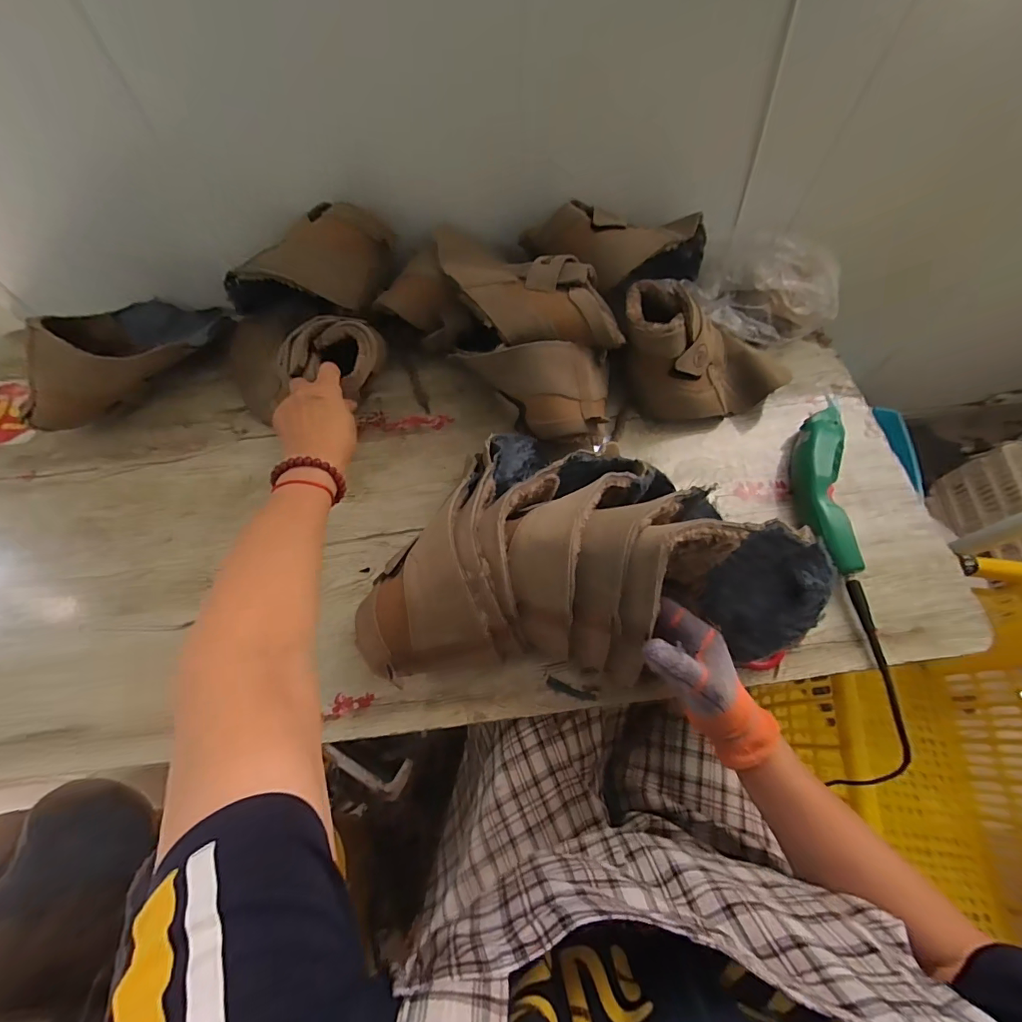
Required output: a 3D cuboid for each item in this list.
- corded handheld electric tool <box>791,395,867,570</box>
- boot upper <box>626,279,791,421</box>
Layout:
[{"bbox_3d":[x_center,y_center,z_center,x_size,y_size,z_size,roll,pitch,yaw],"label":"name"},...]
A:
[{"bbox_3d":[0.367,-0.042,0.537,0.058,0.043,0.243,12,63,5],"label":"corded handheld electric tool"},{"bbox_3d":[0.227,-0.209,0.577,0.176,0.117,0.160,0,63,-1],"label":"boot upper"}]

